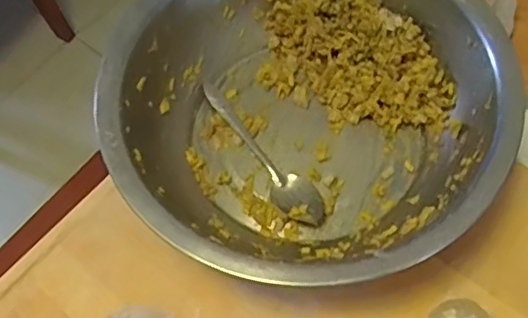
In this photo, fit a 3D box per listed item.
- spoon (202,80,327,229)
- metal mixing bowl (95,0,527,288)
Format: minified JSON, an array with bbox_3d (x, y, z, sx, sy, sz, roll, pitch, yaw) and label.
[{"bbox_3d":[-0.004,-0.010,0.519,0.032,0.014,0.165,-32,65,-12],"label":"spoon"},{"bbox_3d":[0.029,-0.038,0.490,0.288,0.088,0.289,-2,62,3],"label":"metal mixing bowl"}]

